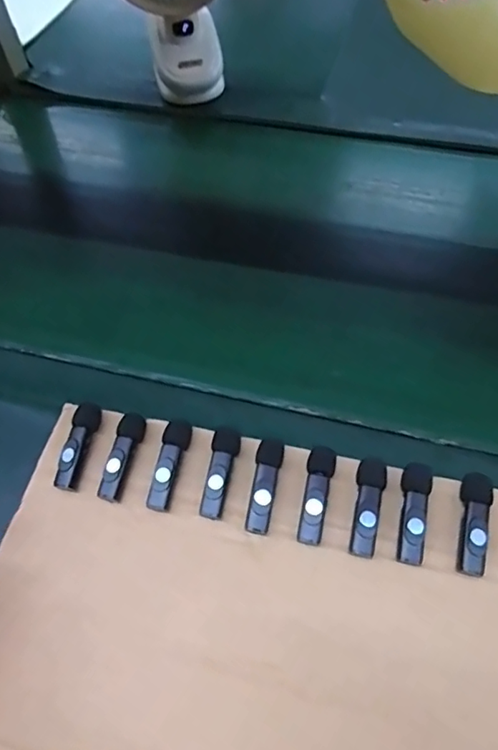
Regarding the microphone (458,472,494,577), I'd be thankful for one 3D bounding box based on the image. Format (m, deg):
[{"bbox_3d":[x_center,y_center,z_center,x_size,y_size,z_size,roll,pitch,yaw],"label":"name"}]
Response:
[{"bbox_3d":[0.145,0.094,0.351,0.020,0.013,0.062,14,58,11],"label":"microphone"}]

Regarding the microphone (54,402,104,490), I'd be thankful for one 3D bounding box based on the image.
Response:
[{"bbox_3d":[-0.123,0.051,0.399,0.018,0.017,0.065,6,57,7],"label":"microphone"}]

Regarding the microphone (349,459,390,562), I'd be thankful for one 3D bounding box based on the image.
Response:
[{"bbox_3d":[0.079,0.087,0.364,0.019,0.017,0.065,11,58,9],"label":"microphone"}]

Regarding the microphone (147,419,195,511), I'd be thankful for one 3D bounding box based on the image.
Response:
[{"bbox_3d":[-0.055,0.065,0.387,0.018,0.021,0.064,10,57,9],"label":"microphone"}]

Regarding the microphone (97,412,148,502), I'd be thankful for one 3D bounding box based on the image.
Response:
[{"bbox_3d":[-0.090,0.057,0.392,0.017,0.018,0.063,14,58,12],"label":"microphone"}]

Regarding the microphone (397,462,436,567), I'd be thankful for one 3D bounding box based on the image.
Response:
[{"bbox_3d":[0.107,0.089,0.356,0.020,0.014,0.063,12,58,11],"label":"microphone"}]

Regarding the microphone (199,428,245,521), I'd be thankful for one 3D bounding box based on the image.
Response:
[{"bbox_3d":[-0.020,0.069,0.383,0.019,0.020,0.064,11,56,7],"label":"microphone"}]

